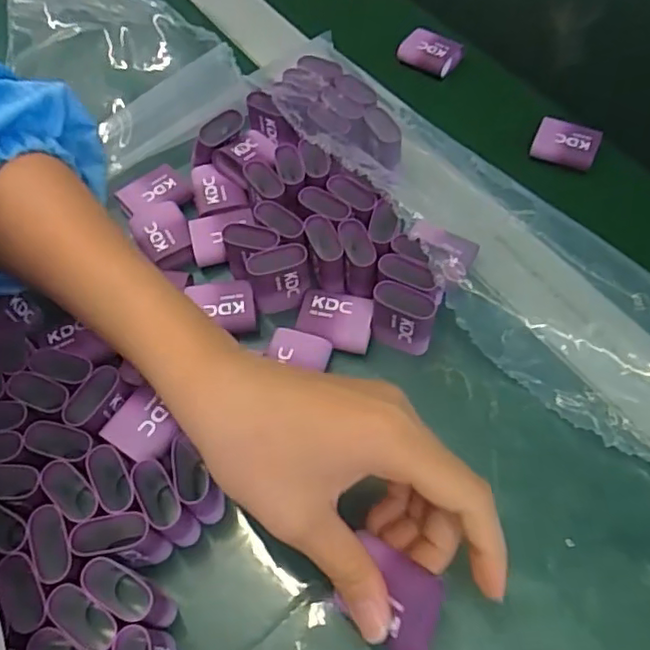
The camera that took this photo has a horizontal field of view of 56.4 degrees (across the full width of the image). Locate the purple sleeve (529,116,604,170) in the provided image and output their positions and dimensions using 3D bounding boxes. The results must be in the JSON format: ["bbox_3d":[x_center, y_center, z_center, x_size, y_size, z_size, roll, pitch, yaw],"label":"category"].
[{"bbox_3d":[0.168,-0.126,0.423,0.042,0.021,0.025,23,58,15],"label":"purple sleeve"}]

